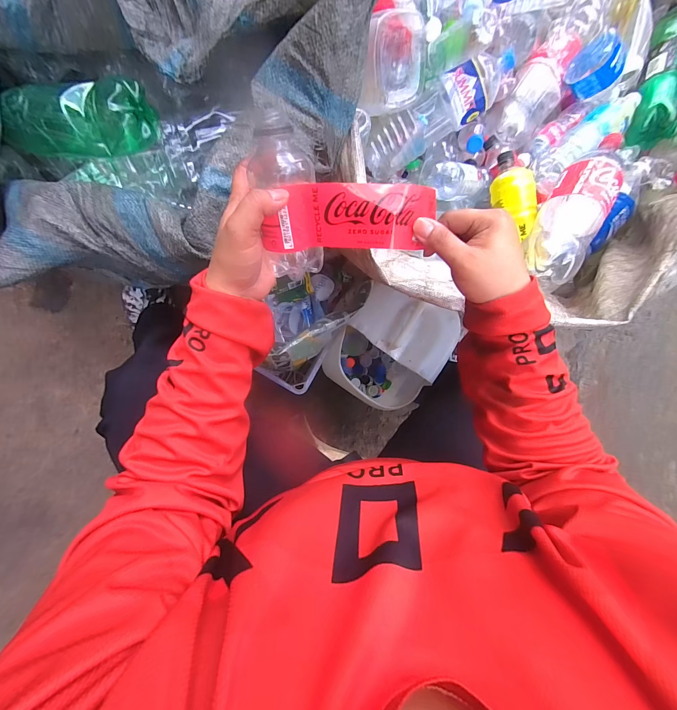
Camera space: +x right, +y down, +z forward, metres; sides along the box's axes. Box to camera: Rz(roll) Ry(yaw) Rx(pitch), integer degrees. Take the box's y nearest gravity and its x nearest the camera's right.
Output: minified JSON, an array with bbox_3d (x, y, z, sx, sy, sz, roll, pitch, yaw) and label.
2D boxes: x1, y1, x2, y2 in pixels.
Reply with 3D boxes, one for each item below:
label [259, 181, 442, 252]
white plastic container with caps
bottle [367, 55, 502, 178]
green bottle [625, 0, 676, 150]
[{"bbox_3d":[0.008,-0.112,0.255,0.136,0.016,0.049,0,124,3],"label":"label"},{"bbox_3d":[0.112,0.006,0.844,0.232,0.398,0.218,21,84,-3],"label":"white plastic container with caps"},{"bbox_3d":[0.185,-0.481,0.643,0.280,0.100,0.076,-19,86,35],"label":"bottle"},{"bbox_3d":[0.669,-0.580,0.638,0.097,0.078,0.301,15,83,-6],"label":"green bottle"}]

